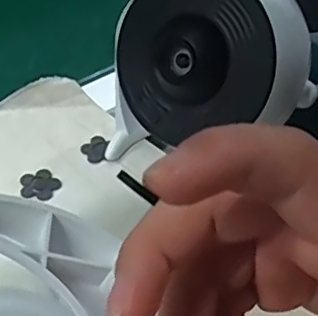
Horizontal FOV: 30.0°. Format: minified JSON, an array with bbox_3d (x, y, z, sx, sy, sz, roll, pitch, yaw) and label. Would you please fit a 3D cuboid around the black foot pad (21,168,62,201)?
[{"bbox_3d":[-0.077,0.018,0.390,0.025,0.006,0.025,-9,43,-12],"label":"black foot pad"}]

